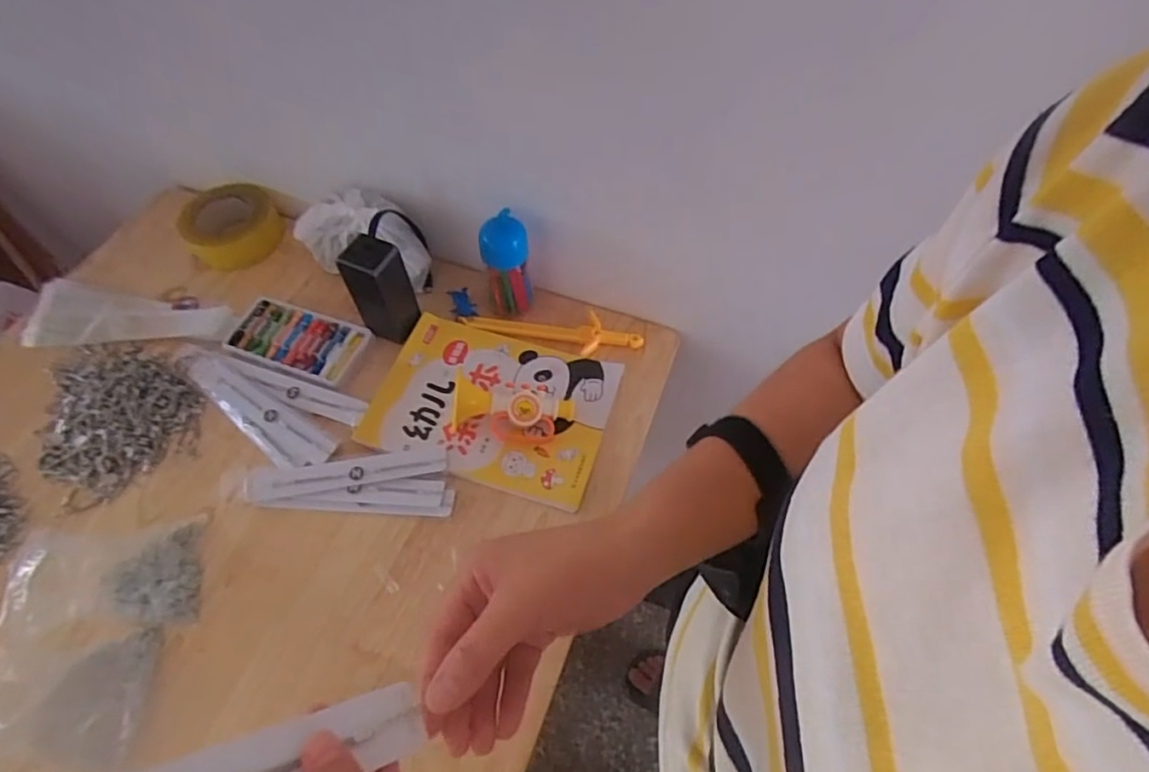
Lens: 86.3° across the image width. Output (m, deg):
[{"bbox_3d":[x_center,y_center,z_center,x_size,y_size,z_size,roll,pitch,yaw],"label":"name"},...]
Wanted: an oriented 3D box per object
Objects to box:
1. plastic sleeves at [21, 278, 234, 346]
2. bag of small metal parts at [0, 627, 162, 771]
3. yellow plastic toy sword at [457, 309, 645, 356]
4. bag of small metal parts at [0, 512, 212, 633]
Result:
[{"bbox_3d":[-0.554,-0.091,0.767,0.263,0.009,0.088,1,64,5],"label":"plastic sleeves"},{"bbox_3d":[-0.431,0.260,0.516,0.121,0.049,0.106,-1,57,-1],"label":"bag of small metal parts"},{"bbox_3d":[-0.028,-0.072,0.736,0.218,0.010,0.052,8,57,4],"label":"yellow plastic toy sword"},{"bbox_3d":[-0.433,0.174,0.568,0.144,0.056,0.106,-11,58,-8],"label":"bag of small metal parts"}]

